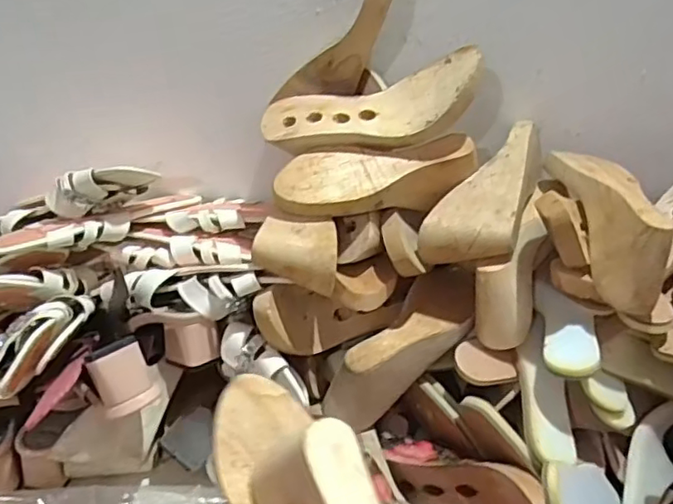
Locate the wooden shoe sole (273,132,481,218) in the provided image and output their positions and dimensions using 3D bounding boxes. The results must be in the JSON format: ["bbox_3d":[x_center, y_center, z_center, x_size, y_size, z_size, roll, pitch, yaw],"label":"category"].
[{"bbox_3d":[0.042,-0.083,0.645,0.215,0.050,0.094,-13,60,-5],"label":"wooden shoe sole"}]

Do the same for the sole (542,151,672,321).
[{"bbox_3d":[0.283,-0.045,0.621,0.069,0.089,0.214,-1,51,-7],"label":"sole"}]

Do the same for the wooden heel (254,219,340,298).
[{"bbox_3d":[-0.039,0.005,0.615,0.088,0.063,0.072,8,34,6],"label":"wooden heel"}]

